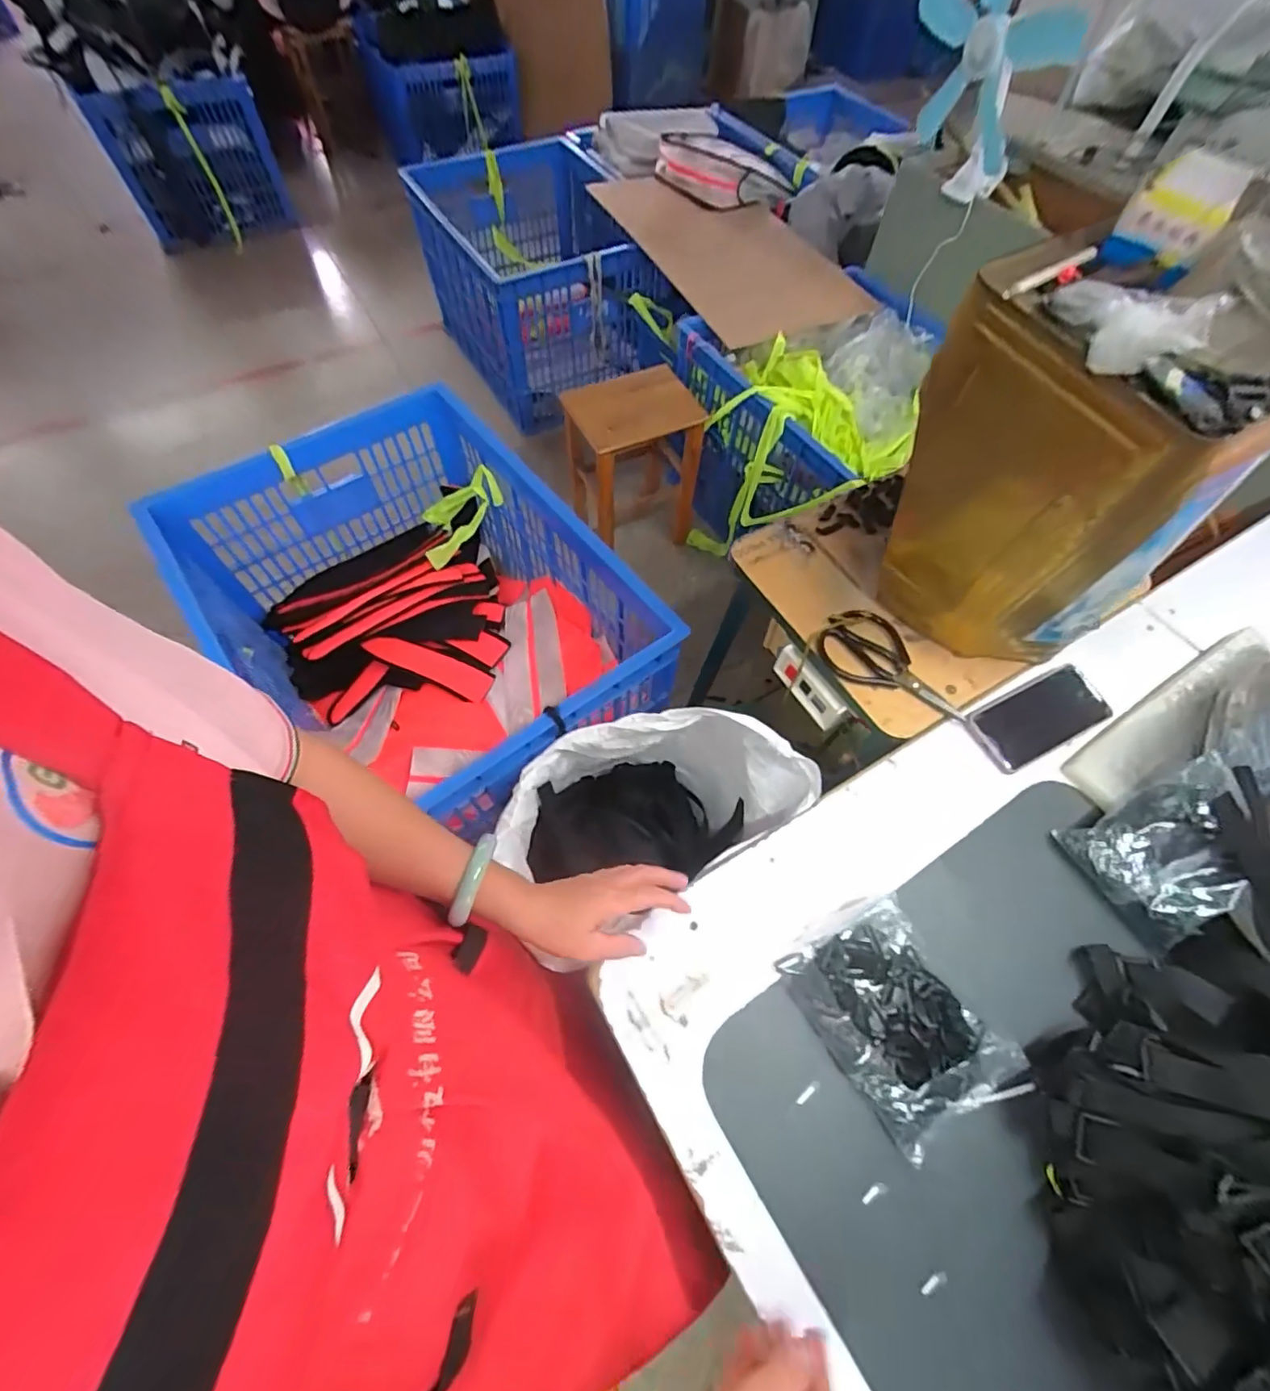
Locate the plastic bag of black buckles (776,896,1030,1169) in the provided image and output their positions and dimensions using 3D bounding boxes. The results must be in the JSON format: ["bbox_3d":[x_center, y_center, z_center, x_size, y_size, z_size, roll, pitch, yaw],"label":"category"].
[{"bbox_3d":[0.234,0.289,0.509,0.130,0.025,0.174,-28,65,-16],"label":"plastic bag of black buckles"}]

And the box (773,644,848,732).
[{"bbox_3d":[0.217,-0.010,0.709,0.027,0.050,0.113,-28,65,-16],"label":"box"}]

